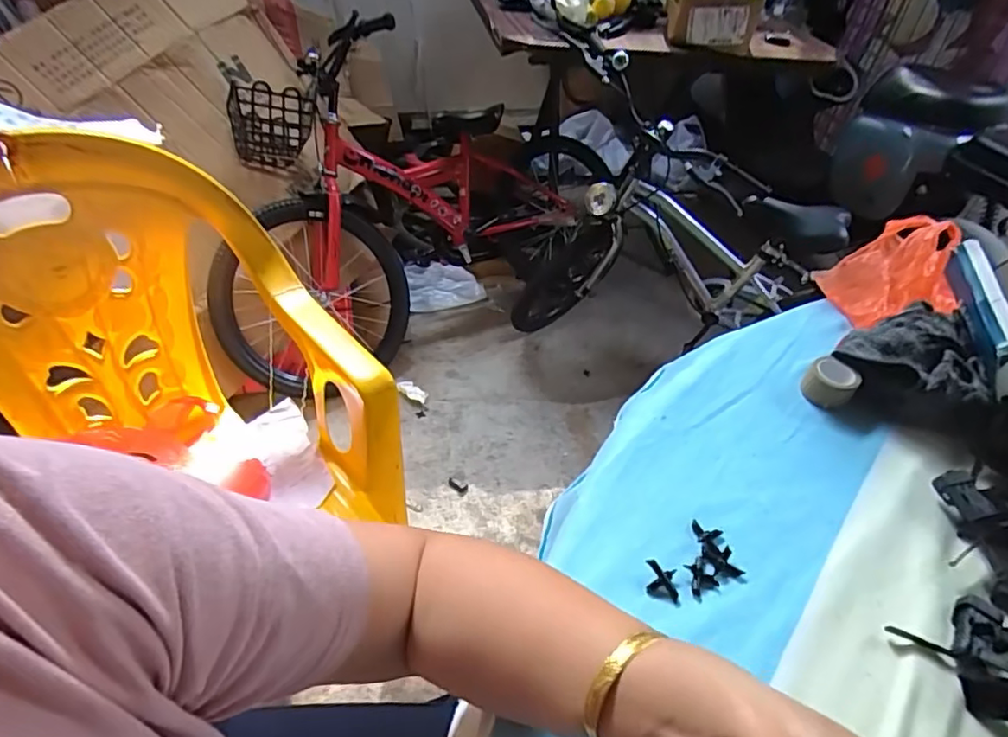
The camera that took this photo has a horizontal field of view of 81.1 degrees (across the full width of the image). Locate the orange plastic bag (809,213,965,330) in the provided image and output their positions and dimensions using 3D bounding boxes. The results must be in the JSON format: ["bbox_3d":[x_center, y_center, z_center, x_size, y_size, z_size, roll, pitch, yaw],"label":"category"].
[{"bbox_3d":[0.378,-0.093,0.569,0.158,0.054,0.112,-30,54,-30],"label":"orange plastic bag"}]

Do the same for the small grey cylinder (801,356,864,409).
[{"bbox_3d":[0.265,0.012,0.478,0.036,0.025,0.036,32,51,25],"label":"small grey cylinder"}]

